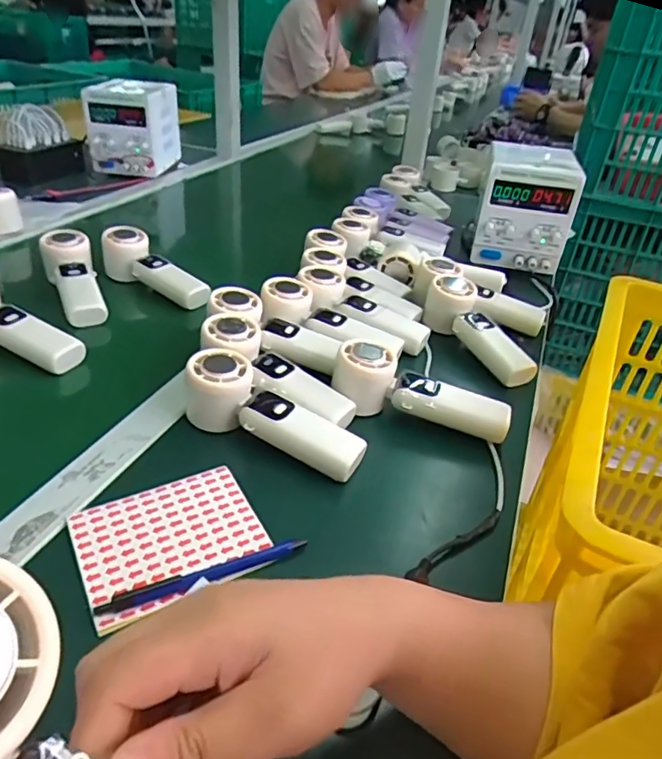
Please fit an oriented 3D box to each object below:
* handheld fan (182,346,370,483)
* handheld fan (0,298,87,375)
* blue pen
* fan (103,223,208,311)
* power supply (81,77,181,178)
[{"bbox_3d":[-0.047,0.027,0.469,0.165,0.052,0.055,18,37,16],"label":"handheld fan"},{"bbox_3d":[-0.326,-0.053,0.566,0.166,0.050,0.056,27,38,7],"label":"handheld fan"},{"bbox_3d":[-0.082,0.127,0.364,0.135,0.007,0.014,-11,39,-23],"label":"blue pen"},{"bbox_3d":[-0.220,-0.141,0.702,0.166,0.061,0.048,24,38,23],"label":"fan"},{"bbox_3d":[-0.393,-0.502,1.114,0.134,0.178,0.152,9,35,3],"label":"power supply"}]

